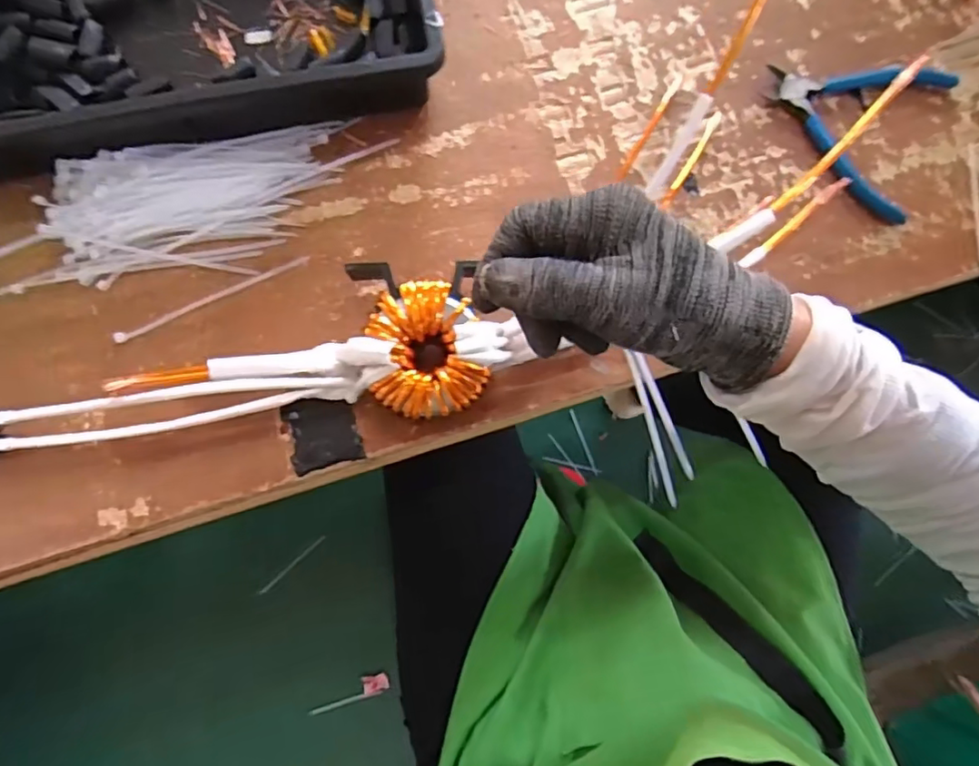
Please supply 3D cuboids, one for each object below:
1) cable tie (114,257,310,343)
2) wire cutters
[{"bbox_3d":[-0.201,-0.063,0.416,0.143,0.004,0.011,-26,82,-5],"label":"cable tie"},{"bbox_3d":[0.275,-0.205,0.434,0.131,0.018,0.127,27,82,3],"label":"wire cutters"}]

